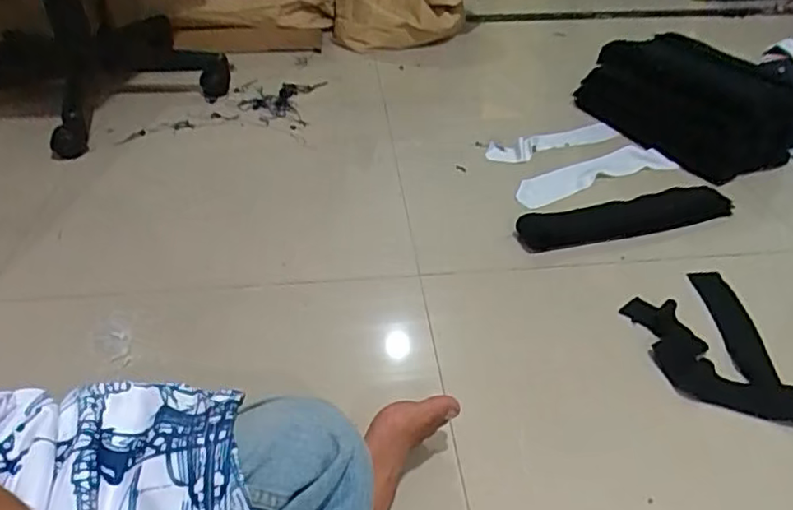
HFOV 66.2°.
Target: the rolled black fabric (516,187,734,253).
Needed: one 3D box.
[{"bbox_3d":[0.365,-0.058,0.942,0.346,0.034,0.070,-9,39,-12],"label":"rolled black fabric"}]

